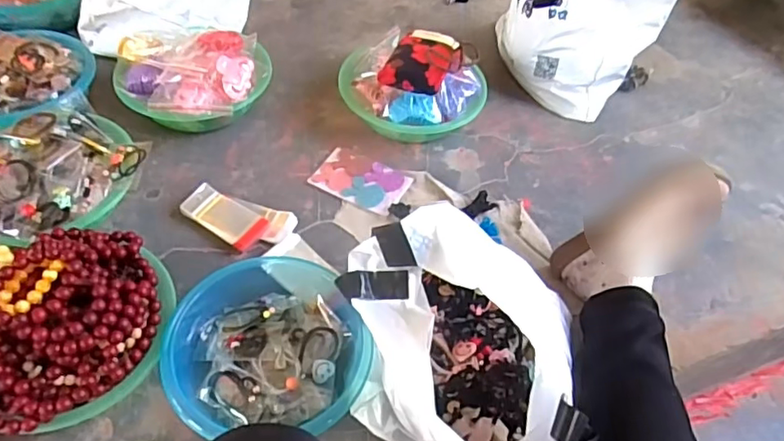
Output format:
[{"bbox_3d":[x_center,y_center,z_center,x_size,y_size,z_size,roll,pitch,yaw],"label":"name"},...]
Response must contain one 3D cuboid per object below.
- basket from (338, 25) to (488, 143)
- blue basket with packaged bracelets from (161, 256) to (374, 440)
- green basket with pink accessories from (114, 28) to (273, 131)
[{"bbox_3d":[0.034,-0.227,0.967,0.233,0.144,0.204,17,51,9],"label":"basket"},{"bbox_3d":[-0.136,0.130,0.689,0.215,0.065,0.224,2,50,-3],"label":"blue basket with packaged bracelets"},{"bbox_3d":[-0.312,-0.224,0.949,0.229,0.107,0.190,-12,52,-14],"label":"green basket with pink accessories"}]

